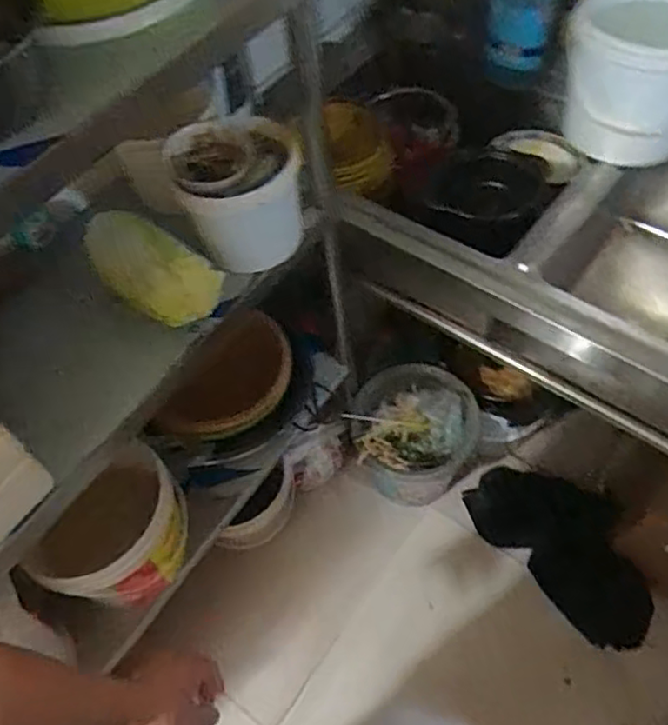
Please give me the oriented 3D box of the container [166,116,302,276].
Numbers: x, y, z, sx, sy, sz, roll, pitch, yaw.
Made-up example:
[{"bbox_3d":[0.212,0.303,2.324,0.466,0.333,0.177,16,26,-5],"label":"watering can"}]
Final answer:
[{"bbox_3d":[-0.129,-0.225,0.900,0.156,0.168,0.129,-16,57,-6],"label":"container"}]

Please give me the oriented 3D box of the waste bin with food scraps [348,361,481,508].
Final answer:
[{"bbox_3d":[0.185,0.183,1.584,0.276,0.283,0.255,-2,57,4],"label":"waste bin with food scraps"}]

